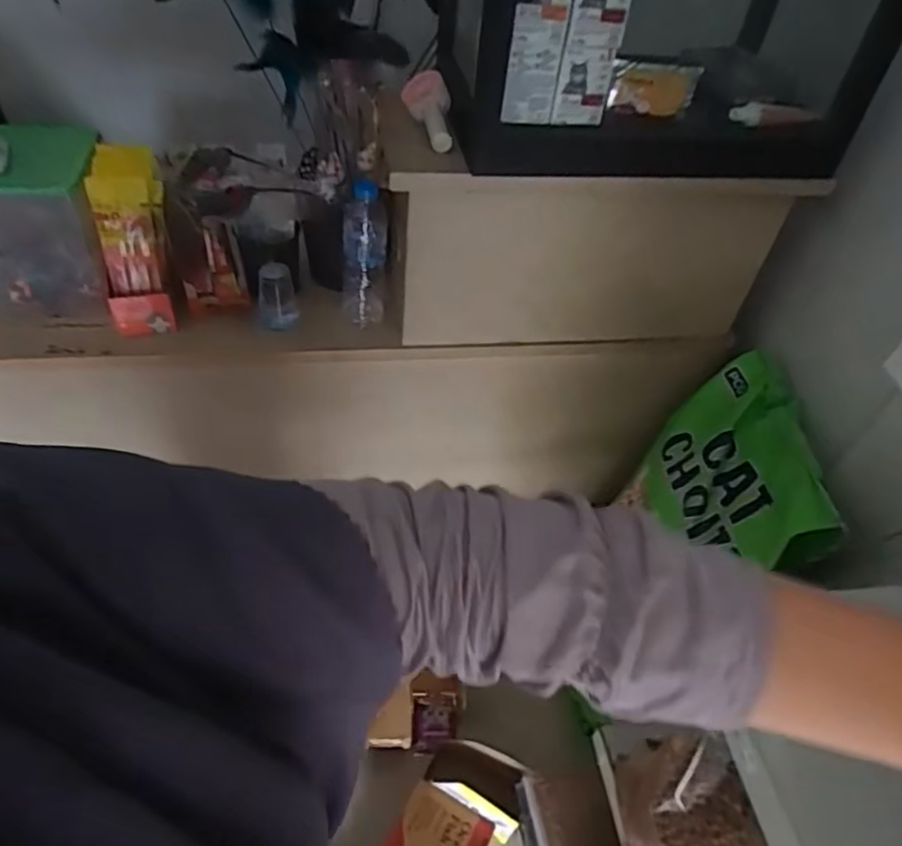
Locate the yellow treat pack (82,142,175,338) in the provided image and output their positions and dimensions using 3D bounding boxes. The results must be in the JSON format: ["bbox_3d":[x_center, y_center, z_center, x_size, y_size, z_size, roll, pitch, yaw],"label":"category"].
[{"bbox_3d":[-0.447,-0.254,0.923,0.095,0.231,0.111,-10,50,-16],"label":"yellow treat pack"}]

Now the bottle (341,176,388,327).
[{"bbox_3d":[-0.131,-0.253,0.981,0.062,0.247,0.061,-2,48,-9],"label":"bottle"}]

